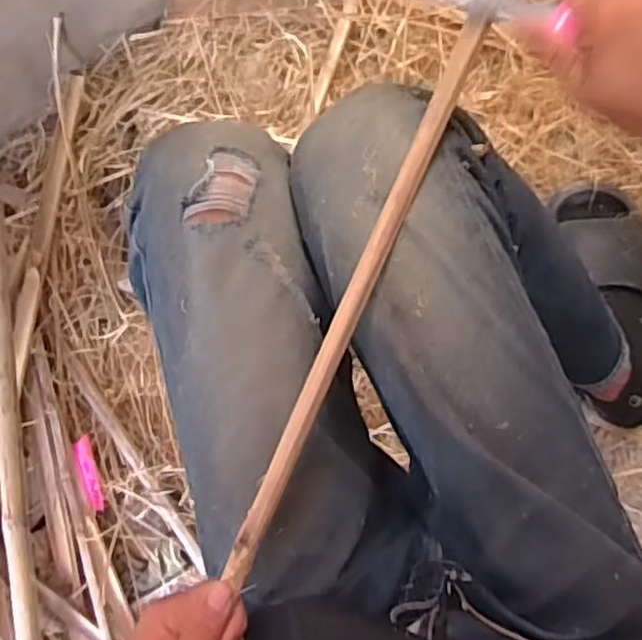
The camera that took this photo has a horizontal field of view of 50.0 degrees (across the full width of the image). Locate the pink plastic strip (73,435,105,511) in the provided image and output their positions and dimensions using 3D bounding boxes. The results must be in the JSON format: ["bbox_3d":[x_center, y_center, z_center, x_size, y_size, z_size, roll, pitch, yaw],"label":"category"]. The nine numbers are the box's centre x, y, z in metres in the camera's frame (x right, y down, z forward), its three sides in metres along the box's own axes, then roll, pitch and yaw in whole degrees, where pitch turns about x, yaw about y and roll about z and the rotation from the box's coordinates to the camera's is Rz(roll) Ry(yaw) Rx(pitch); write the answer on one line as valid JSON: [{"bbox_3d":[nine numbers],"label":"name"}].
[{"bbox_3d":[-0.307,0.204,0.911,0.023,0.011,0.096,-20,84,5],"label":"pink plastic strip"}]

